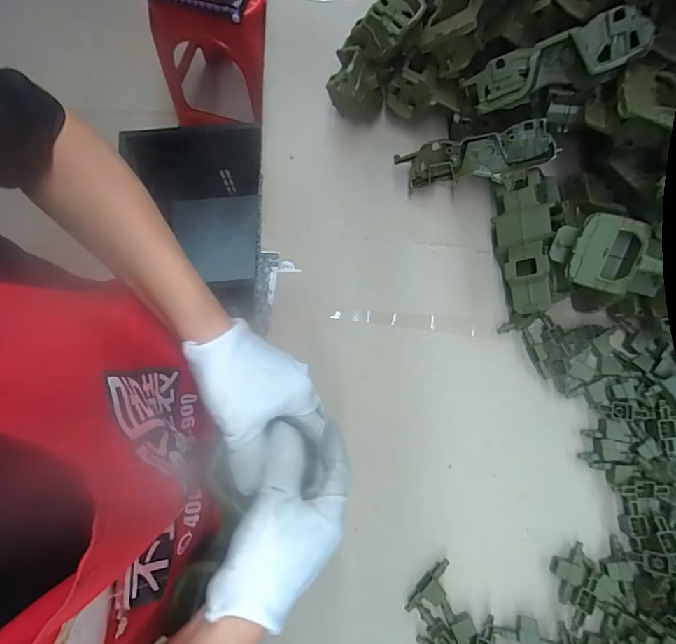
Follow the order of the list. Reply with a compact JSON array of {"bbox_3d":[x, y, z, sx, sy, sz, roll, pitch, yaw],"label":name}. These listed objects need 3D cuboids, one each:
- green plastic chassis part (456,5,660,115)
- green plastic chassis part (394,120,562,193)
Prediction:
[{"bbox_3d":[0.231,-0.276,0.454,0.182,0.051,0.046,-4,74,37],"label":"green plastic chassis part"},{"bbox_3d":[0.173,-0.212,0.536,0.181,0.060,0.022,-1,35,26],"label":"green plastic chassis part"}]

